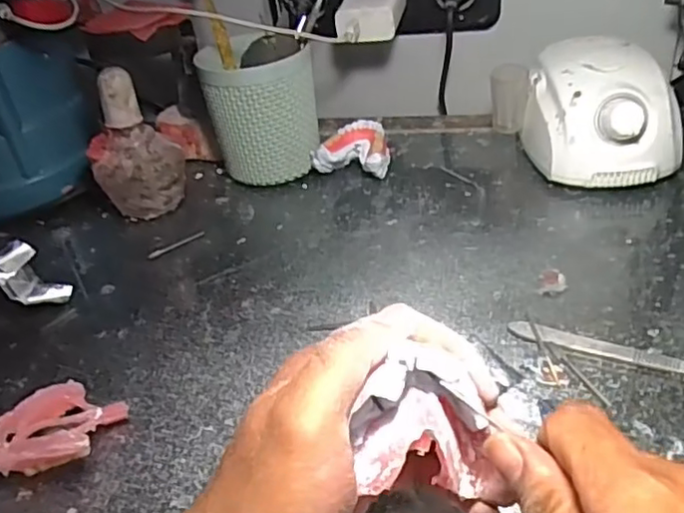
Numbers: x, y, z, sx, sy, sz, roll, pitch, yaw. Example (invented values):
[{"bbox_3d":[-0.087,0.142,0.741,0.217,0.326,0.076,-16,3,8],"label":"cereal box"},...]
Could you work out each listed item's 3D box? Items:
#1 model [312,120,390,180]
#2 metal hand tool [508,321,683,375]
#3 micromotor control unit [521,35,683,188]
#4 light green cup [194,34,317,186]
[{"bbox_3d":[0.013,-0.093,0.577,0.064,0.034,0.054,6,38,19],"label":"model"},{"bbox_3d":[0.161,0.054,0.360,0.133,0.005,0.015,10,39,23],"label":"metal hand tool"},{"bbox_3d":[0.205,-0.115,0.527,0.096,0.082,0.129,-8,35,0],"label":"micromotor control unit"},{"bbox_3d":[-0.069,-0.130,0.569,0.088,0.120,0.087,-5,35,4],"label":"light green cup"}]

